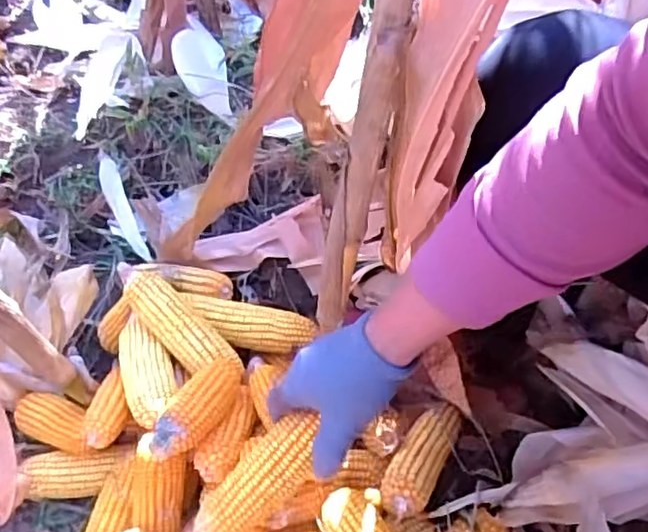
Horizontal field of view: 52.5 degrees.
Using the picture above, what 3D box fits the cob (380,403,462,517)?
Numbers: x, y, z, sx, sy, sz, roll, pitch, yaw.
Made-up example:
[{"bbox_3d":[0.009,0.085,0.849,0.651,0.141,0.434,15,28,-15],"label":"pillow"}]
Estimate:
[{"bbox_3d":[0.105,0.201,0.694,0.049,0.042,0.149,24,36,19],"label":"cob"}]

